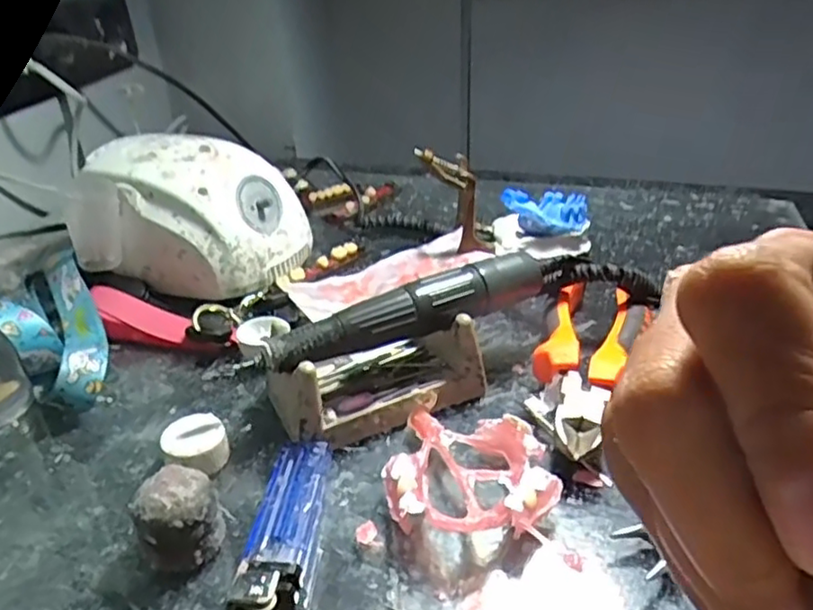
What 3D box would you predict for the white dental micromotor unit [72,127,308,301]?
[{"bbox_3d":[-0.140,-0.059,0.442,0.139,0.082,0.096,0,31,3],"label":"white dental micromotor unit"}]

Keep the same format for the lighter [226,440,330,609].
[{"bbox_3d":[-0.046,0.086,0.264,0.026,0.014,0.083,0,31,2],"label":"lighter"}]

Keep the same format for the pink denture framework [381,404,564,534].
[{"bbox_3d":[0.027,0.072,0.277,0.069,0.020,0.070,5,32,11],"label":"pink denture framework"}]

